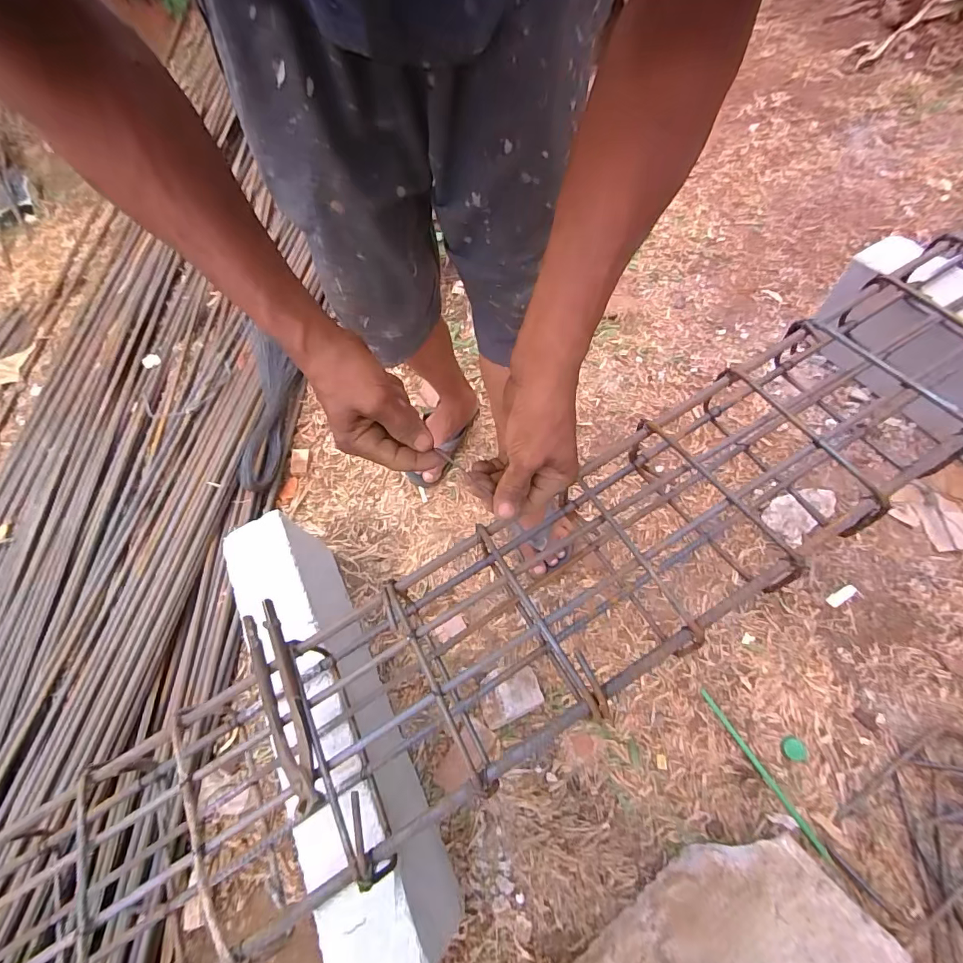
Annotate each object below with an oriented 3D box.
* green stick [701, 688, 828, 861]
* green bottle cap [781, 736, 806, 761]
[{"bbox_3d":[0.402,0.412,0.653,0.011,0.019,0.229,-27,65,-10],"label":"green stick"},{"bbox_3d":[0.453,0.386,0.651,0.030,0.007,0.028,-3,61,6],"label":"green bottle cap"}]

